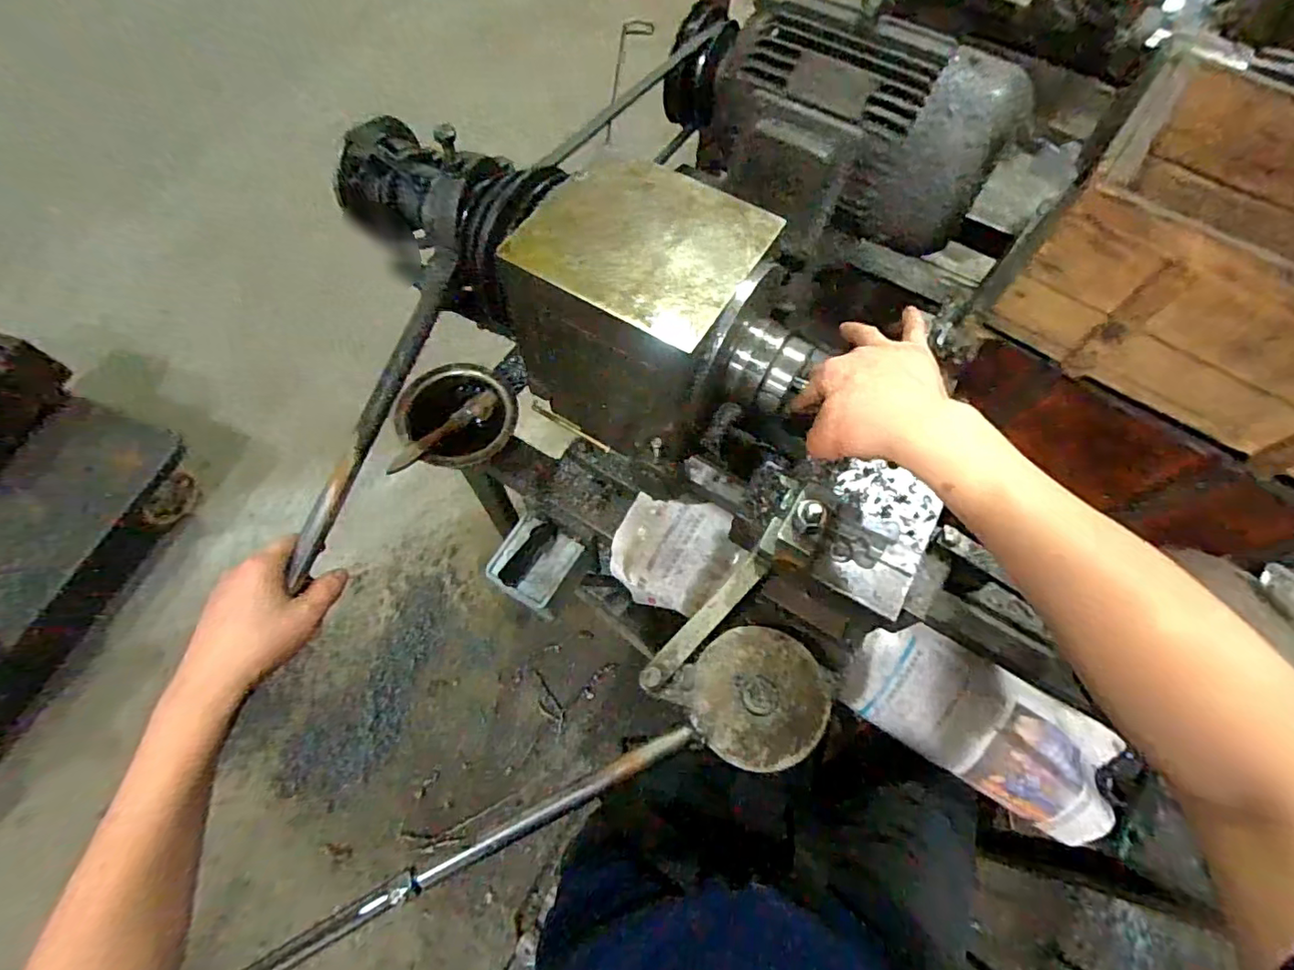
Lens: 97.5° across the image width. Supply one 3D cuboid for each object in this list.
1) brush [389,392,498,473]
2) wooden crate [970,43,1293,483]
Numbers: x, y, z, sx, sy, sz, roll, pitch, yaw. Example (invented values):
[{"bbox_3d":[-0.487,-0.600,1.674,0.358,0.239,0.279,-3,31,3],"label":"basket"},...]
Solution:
[{"bbox_3d":[-0.231,-0.060,0.647,0.143,0.021,0.020,-39,72,-18],"label":"brush"},{"bbox_3d":[0.542,-0.185,0.489,0.354,0.148,0.254,31,68,12],"label":"wooden crate"}]

